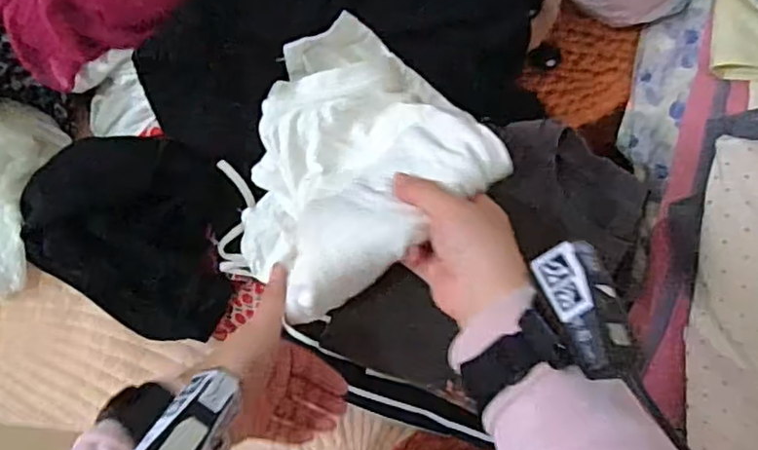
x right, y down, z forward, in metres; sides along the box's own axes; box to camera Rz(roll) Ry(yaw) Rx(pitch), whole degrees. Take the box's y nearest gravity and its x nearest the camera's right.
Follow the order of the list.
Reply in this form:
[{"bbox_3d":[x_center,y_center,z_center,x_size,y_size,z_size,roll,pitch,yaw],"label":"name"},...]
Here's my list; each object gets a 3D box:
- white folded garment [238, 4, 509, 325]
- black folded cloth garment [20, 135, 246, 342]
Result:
[{"bbox_3d":[-0.038,-0.053,0.493,0.202,0.154,0.163,-37,98,-3],"label":"white folded garment"},{"bbox_3d":[-0.202,0.003,0.563,0.196,0.076,0.155,35,90,-9],"label":"black folded cloth garment"}]

